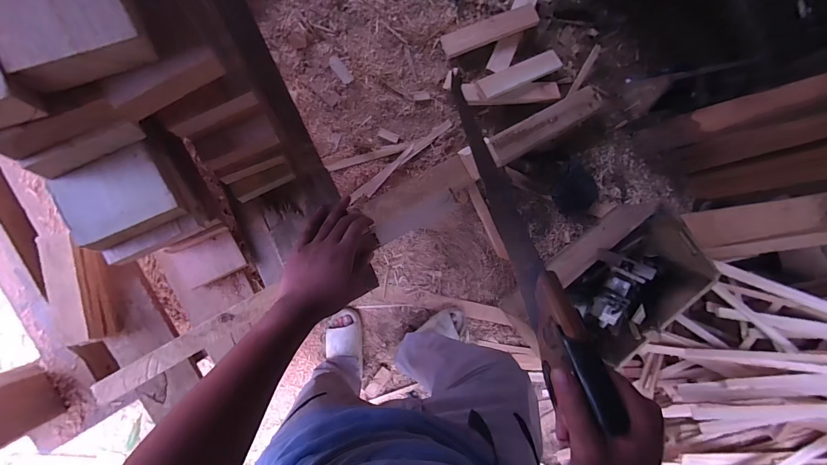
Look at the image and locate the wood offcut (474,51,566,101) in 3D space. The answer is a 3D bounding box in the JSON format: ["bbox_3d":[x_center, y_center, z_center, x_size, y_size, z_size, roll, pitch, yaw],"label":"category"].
[{"bbox_3d":[0.431,-0.637,1.404,0.374,0.027,0.091,-28,93,-14],"label":"wood offcut"}]

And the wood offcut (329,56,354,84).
[{"bbox_3d":[-0.268,-0.601,1.296,0.045,0.015,0.116,-40,96,-13],"label":"wood offcut"}]

